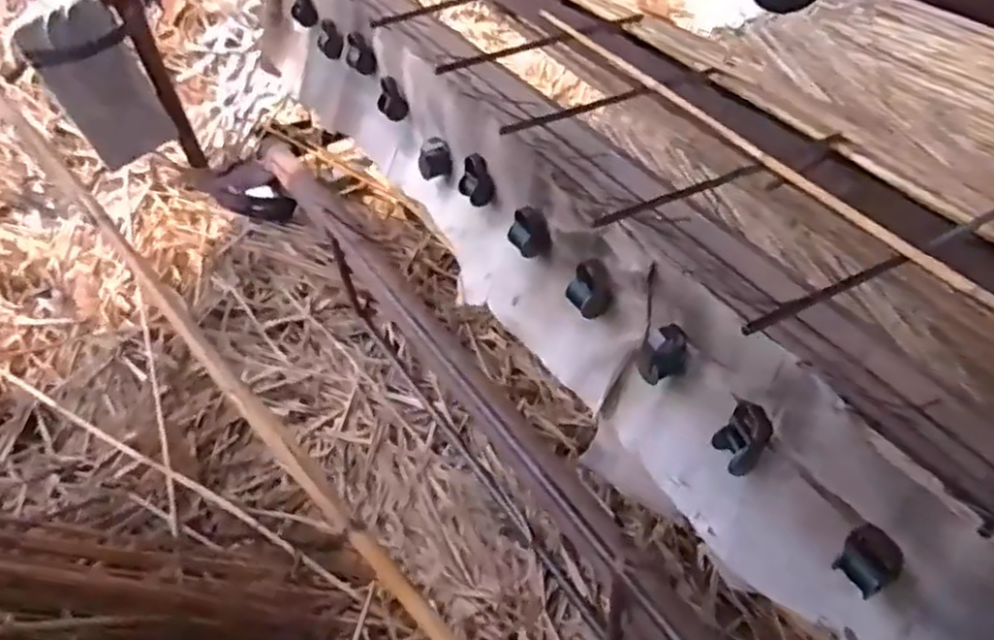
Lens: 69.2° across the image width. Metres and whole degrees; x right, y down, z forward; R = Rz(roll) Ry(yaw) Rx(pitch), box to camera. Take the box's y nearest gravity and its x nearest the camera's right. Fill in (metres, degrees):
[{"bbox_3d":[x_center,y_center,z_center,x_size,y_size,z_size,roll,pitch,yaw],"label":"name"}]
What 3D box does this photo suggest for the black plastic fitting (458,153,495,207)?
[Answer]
[{"bbox_3d":[-0.037,-0.237,1.221,0.040,0.084,0.077,-25,49,-17],"label":"black plastic fitting"}]

